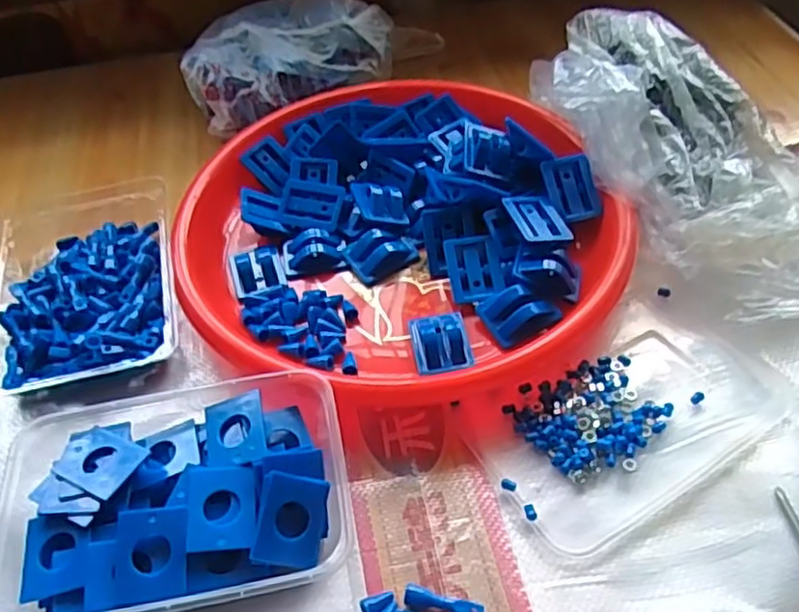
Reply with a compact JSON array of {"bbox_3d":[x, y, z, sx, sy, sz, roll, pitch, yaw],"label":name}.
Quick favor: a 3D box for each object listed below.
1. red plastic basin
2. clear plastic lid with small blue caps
[{"bbox_3d":[-0.004,-0.062,0.472,0.279,0.050,0.263,-2,48,3],"label":"red plastic basin"},{"bbox_3d":[0.127,0.062,0.379,0.162,0.009,0.091,-25,51,-17],"label":"clear plastic lid with small blue caps"}]

